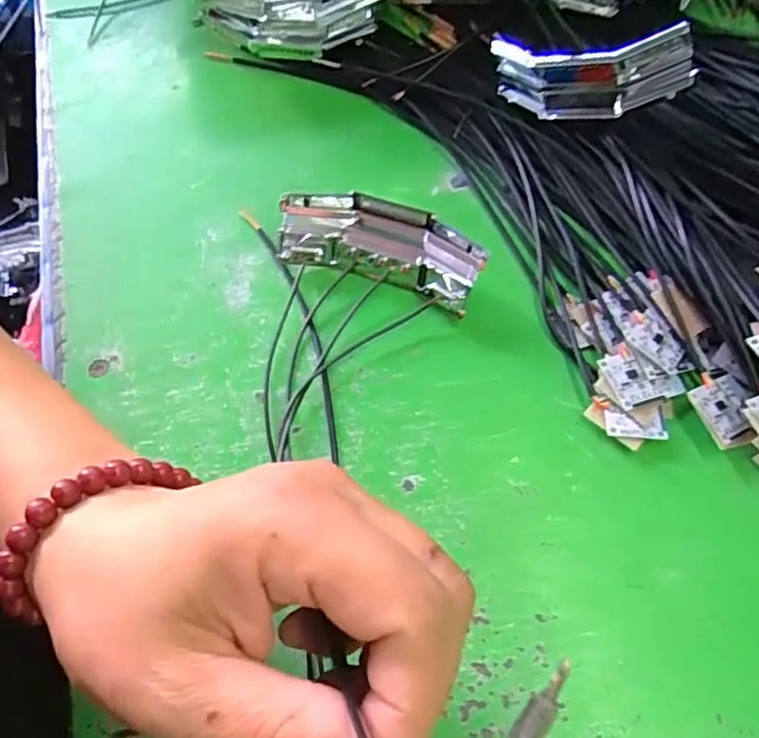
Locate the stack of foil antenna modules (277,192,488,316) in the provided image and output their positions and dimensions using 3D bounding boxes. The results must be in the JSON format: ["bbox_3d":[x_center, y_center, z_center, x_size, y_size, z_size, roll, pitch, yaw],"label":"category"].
[{"bbox_3d":[0.001,-0.058,0.304,0.096,0.027,0.036,18,65,12],"label":"stack of foil antenna modules"}]

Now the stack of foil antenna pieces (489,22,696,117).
[{"bbox_3d":[0.099,-0.143,0.313,0.094,0.035,0.016,15,61,34],"label":"stack of foil antenna pieces"}]

